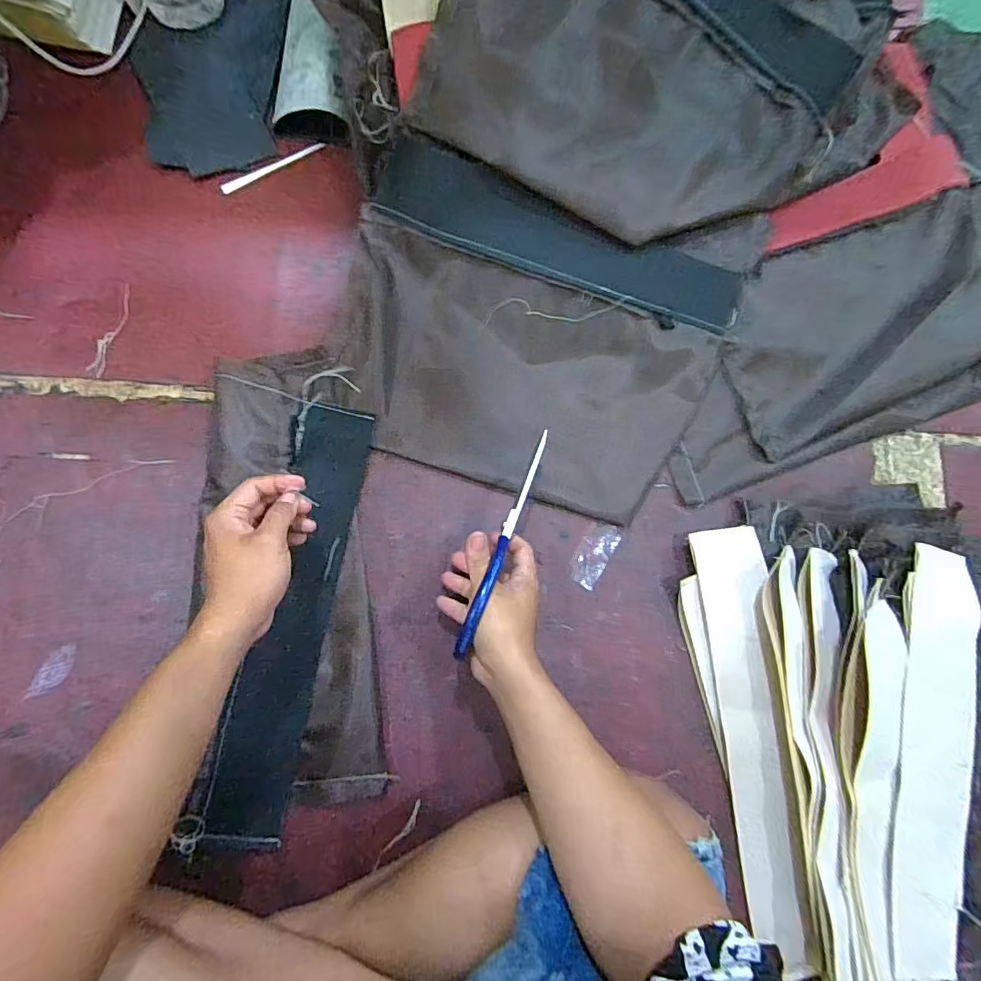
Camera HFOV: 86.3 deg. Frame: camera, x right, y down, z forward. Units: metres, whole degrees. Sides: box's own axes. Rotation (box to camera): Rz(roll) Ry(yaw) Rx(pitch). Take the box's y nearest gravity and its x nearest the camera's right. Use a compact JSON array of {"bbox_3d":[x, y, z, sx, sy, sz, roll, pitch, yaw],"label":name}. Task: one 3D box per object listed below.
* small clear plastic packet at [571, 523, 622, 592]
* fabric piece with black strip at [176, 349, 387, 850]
[{"bbox_3d":[0.110,0.067,0.553,0.035,0.004,0.070,31,79,-2],"label":"small clear plastic packet"},{"bbox_3d":[-0.191,0.089,0.507,0.158,0.022,0.441,0,84,-20],"label":"fabric piece with black strip"}]

